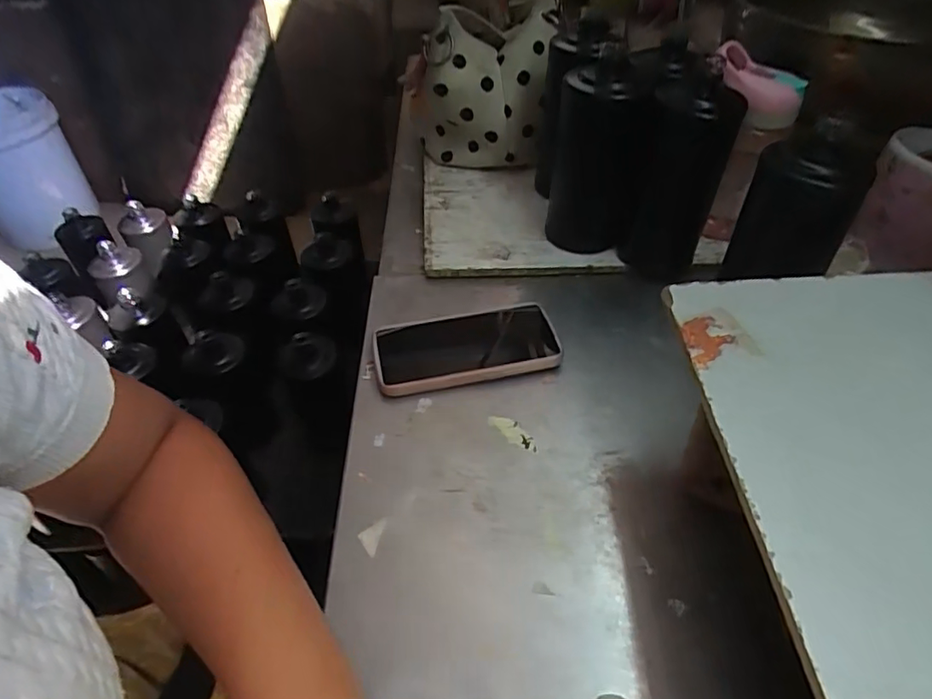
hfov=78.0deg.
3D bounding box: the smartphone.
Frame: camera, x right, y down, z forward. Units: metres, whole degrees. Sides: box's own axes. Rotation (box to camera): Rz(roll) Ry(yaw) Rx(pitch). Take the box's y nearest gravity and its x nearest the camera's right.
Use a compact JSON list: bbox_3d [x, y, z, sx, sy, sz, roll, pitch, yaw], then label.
[{"bbox_3d":[0.000,-0.005,0.518,0.161,0.017,0.074,-9,52,-11],"label":"smartphone"}]

